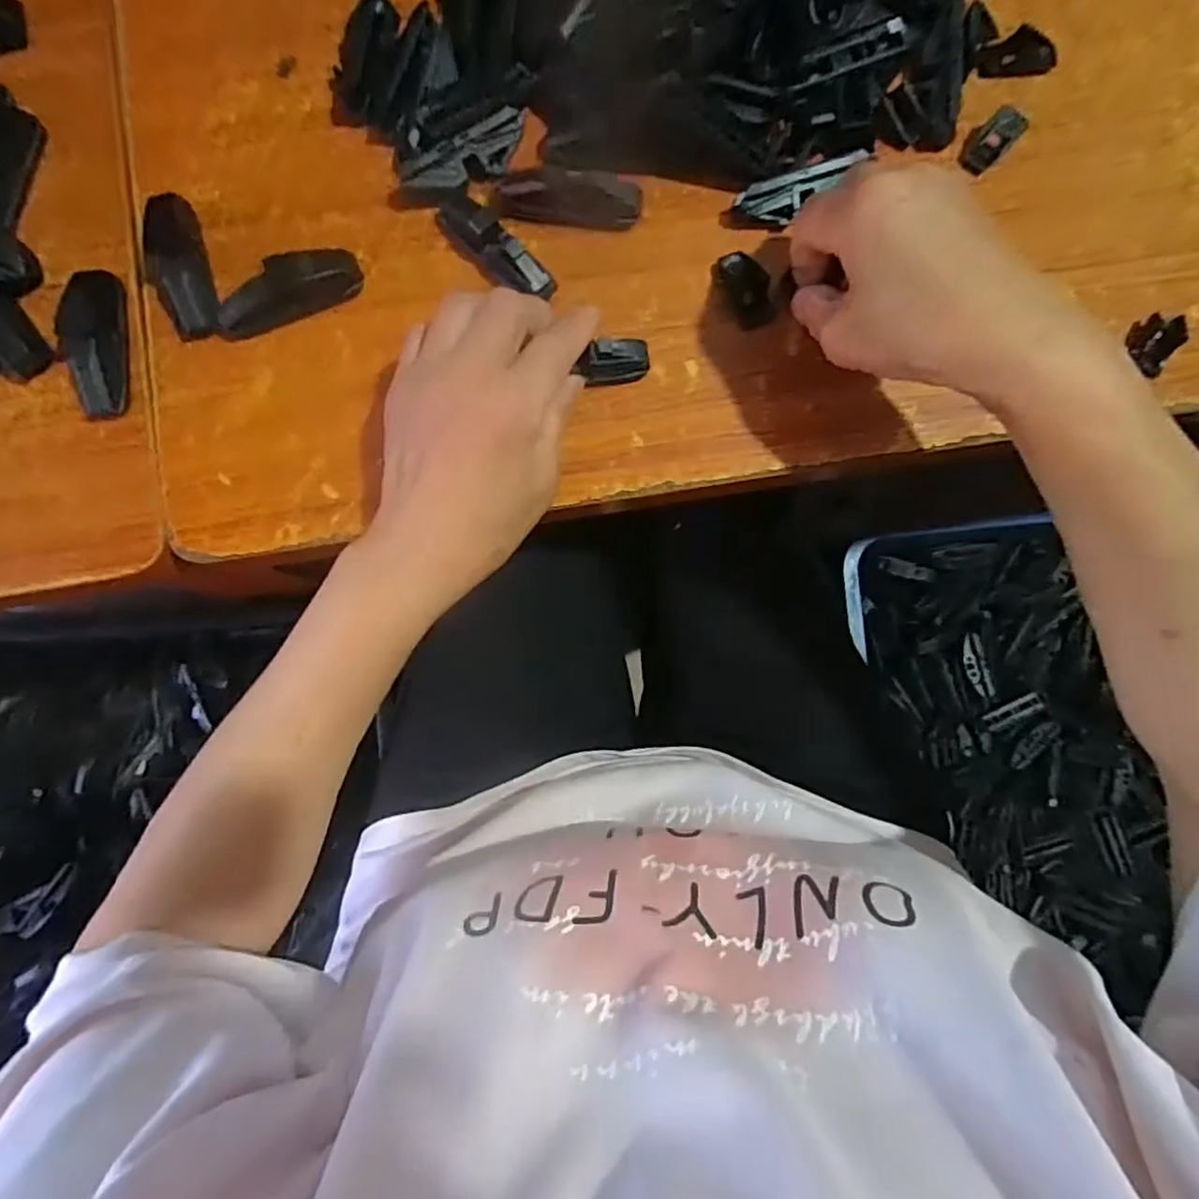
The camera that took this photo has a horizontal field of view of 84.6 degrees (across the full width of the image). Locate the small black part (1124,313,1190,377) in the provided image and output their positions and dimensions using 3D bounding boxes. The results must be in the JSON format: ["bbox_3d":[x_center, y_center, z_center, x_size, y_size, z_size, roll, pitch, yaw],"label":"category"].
[{"bbox_3d":[0.296,-0.139,0.350,0.023,0.011,0.034,36,84,3],"label":"small black part"}]

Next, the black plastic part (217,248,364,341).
[{"bbox_3d":[-0.157,-0.154,0.331,0.074,0.026,0.018,-24,84,-4],"label":"black plastic part"}]

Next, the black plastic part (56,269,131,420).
[{"bbox_3d":[-0.251,-0.128,0.328,0.022,0.019,0.073,-4,83,-1],"label":"black plastic part"}]

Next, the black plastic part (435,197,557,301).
[{"bbox_3d":[-0.055,-0.182,0.340,0.073,0.022,0.021,44,84,4],"label":"black plastic part"}]

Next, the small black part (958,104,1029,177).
[{"bbox_3d":[0.217,-0.254,0.363,0.036,0.008,0.020,-44,86,-6],"label":"small black part"}]

